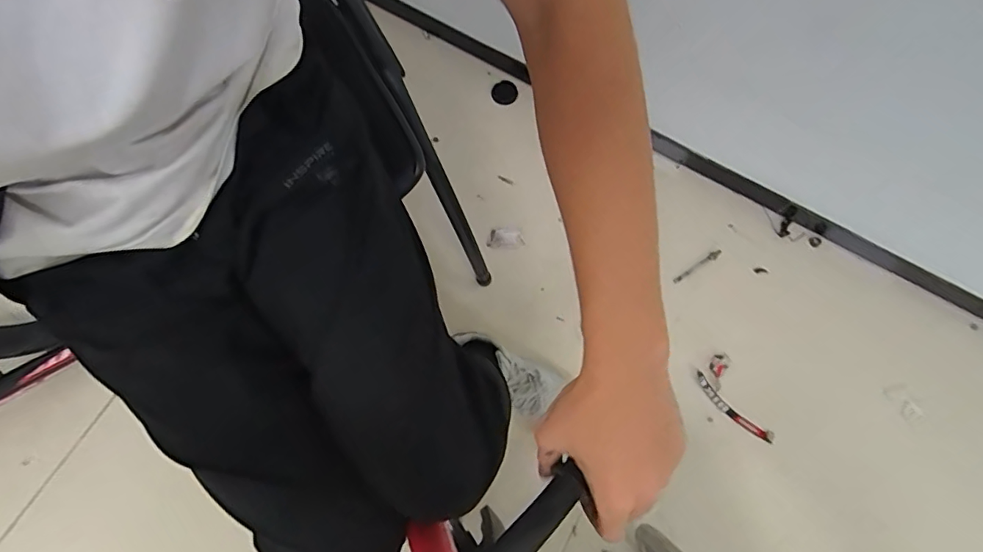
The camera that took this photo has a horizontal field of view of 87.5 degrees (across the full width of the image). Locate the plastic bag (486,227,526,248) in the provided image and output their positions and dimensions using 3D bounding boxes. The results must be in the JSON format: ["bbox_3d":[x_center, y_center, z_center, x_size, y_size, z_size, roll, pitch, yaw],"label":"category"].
[{"bbox_3d":[0.027,-0.074,1.007,0.071,0.012,0.039,-6,72,-3],"label":"plastic bag"}]

